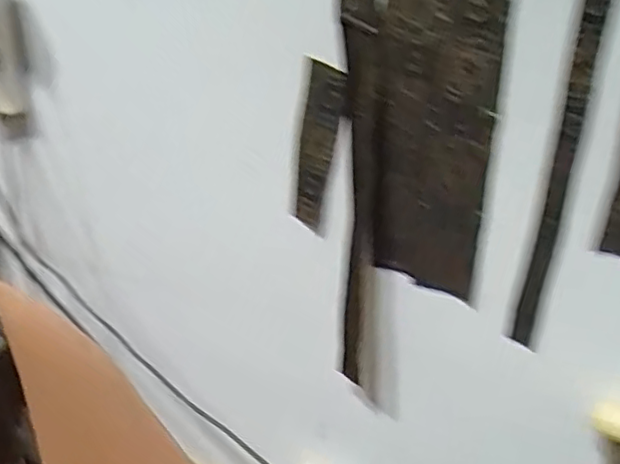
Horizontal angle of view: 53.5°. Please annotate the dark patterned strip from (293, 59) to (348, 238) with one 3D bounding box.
[{"bbox_3d":[0.006,-0.084,0.641,0.043,0.176,0.008,24,31,26],"label":"dark patterned strip"}]

